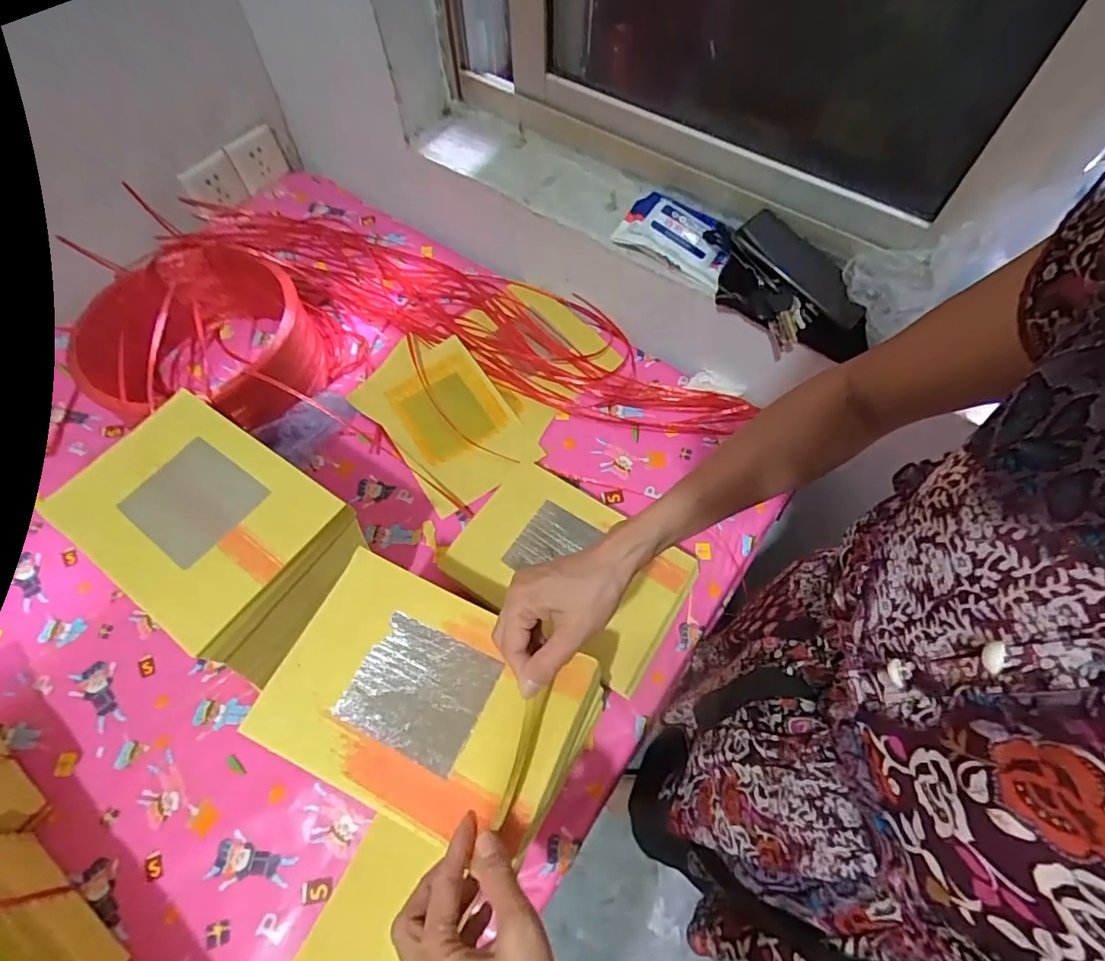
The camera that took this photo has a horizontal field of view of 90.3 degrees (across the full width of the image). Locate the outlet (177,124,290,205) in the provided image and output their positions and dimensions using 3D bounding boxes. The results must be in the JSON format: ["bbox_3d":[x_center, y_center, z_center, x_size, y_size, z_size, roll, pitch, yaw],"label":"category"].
[{"bbox_3d":[-0.569,-0.560,0.994,0.013,0.081,0.195,19,60,38],"label":"outlet"}]

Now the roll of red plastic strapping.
[{"bbox_3d":[-0.456,-0.180,0.743,0.251,0.133,0.264,-1,64,1],"label":"roll of red plastic strapping"}]

